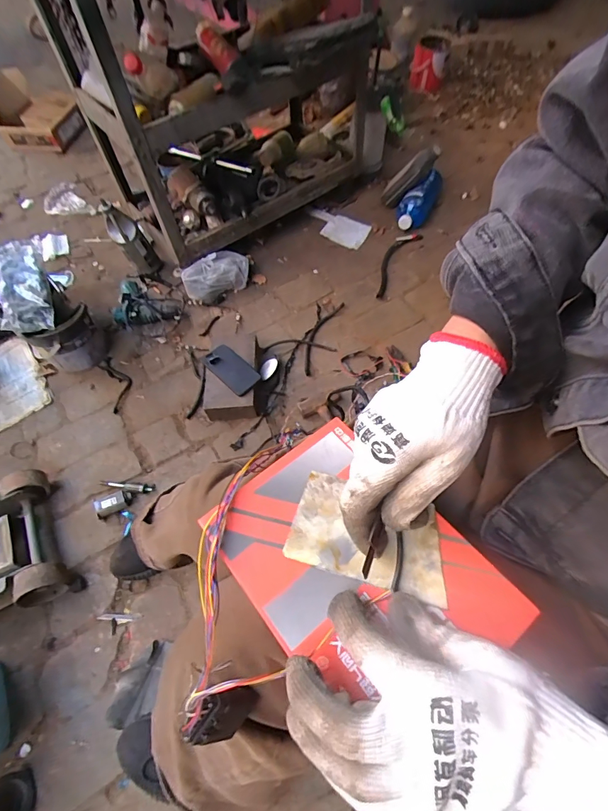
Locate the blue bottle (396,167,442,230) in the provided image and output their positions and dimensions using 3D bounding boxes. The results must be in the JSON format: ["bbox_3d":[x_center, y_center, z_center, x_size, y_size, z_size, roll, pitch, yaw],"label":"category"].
[{"bbox_3d":[0.377,-0.670,1.295,0.089,0.092,0.281,28,64,15],"label":"blue bottle"}]

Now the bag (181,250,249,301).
[{"bbox_3d":[-0.240,-0.369,1.149,0.197,0.117,0.069,-37,66,-19],"label":"bag"}]

